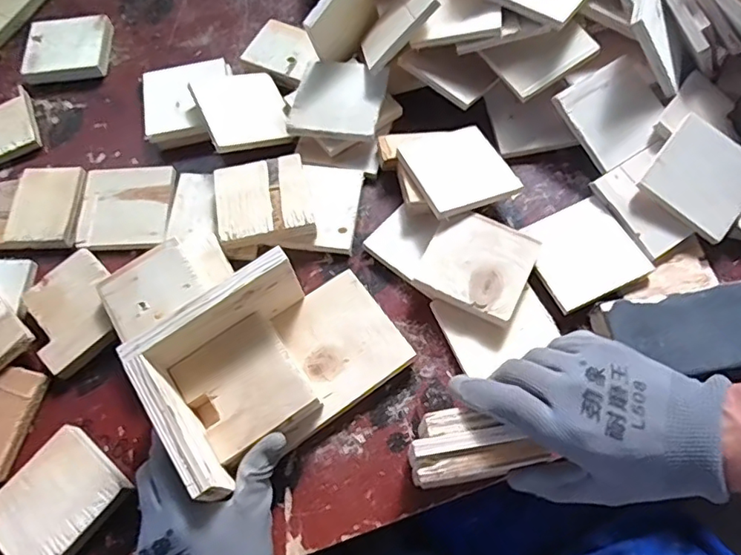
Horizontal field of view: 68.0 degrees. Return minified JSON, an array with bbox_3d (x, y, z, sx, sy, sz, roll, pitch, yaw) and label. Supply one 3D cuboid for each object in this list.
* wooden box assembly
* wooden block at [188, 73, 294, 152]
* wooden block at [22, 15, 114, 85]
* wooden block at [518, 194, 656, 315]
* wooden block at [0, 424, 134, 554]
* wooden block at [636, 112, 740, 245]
[{"bbox_3d":[-0.074,0.061,0.435,0.185,0.081,0.120,-37,69,-12],"label":"wooden box assembly"},{"bbox_3d":[-0.132,-0.175,0.570,0.087,0.008,0.096,-15,65,-23],"label":"wooden block"},{"bbox_3d":[-0.353,-0.267,0.641,0.089,0.018,0.081,-5,66,1],"label":"wooden block"},{"bbox_3d":[0.194,-0.026,0.505,0.088,0.011,0.092,-24,67,-7],"label":"wooden block"},{"bbox_3d":[-0.249,0.178,0.436,0.079,0.020,0.092,35,73,17],"label":"wooden block"},{"bbox_3d":[0.309,-0.094,0.510,0.090,0.010,0.091,39,82,2],"label":"wooden block"}]

